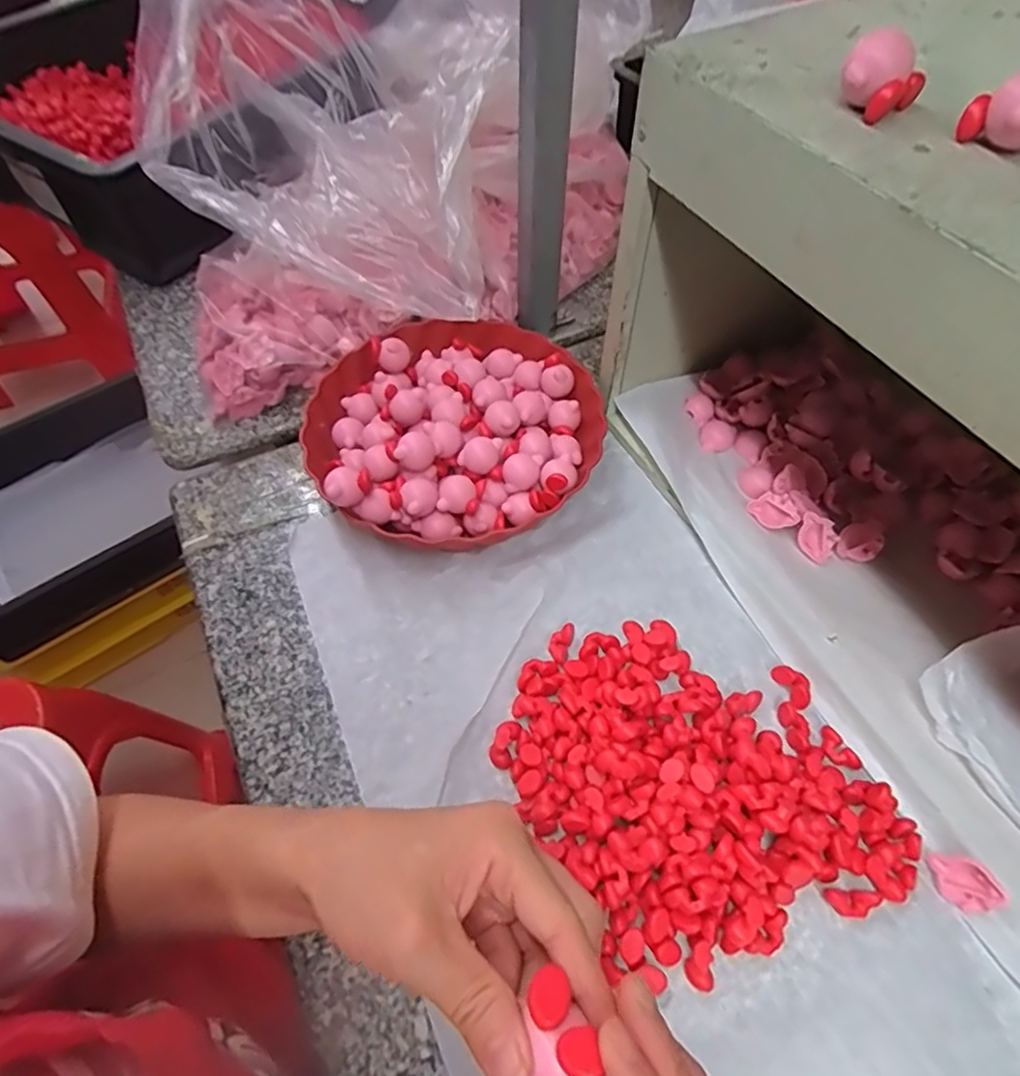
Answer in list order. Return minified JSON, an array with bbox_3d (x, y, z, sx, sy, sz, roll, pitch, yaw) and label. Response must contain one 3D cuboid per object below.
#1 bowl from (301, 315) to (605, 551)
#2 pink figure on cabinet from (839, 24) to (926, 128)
[{"bbox_3d":[-0.046,-0.098,0.532,0.237,0.068,0.230,0,57,0],"label":"bowl"},{"bbox_3d":[0.170,-0.210,0.283,0.033,0.028,0.024,28,61,17],"label":"pink figure on cabinet"}]

